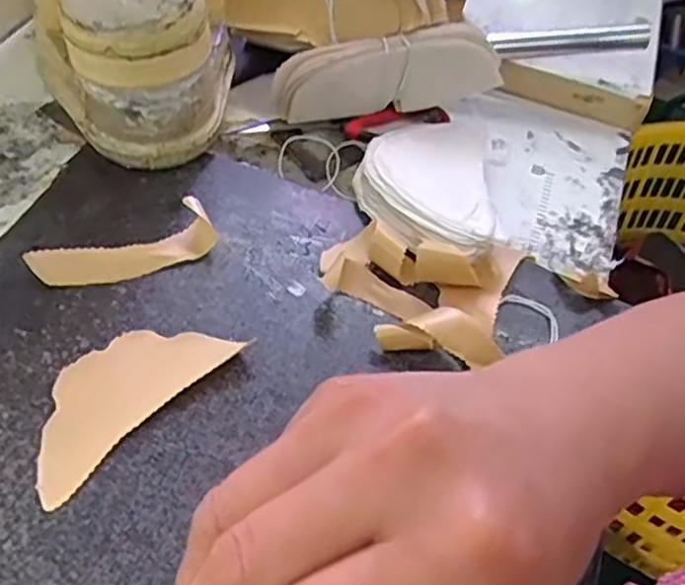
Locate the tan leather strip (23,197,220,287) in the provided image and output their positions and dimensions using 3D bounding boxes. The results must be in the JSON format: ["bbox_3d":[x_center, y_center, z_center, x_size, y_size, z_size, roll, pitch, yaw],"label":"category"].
[{"bbox_3d":[-0.136,-0.026,0.437,0.110,0.009,0.037,-24,84,-20],"label":"tan leather strip"}]

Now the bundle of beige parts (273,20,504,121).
[{"bbox_3d":[0.036,-0.168,0.544,0.172,0.079,0.021,-2,53,-10],"label":"bundle of beige parts"}]

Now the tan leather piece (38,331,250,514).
[{"bbox_3d":[-0.123,0.054,0.383,0.055,0.009,0.128,36,56,18],"label":"tan leather piece"}]

